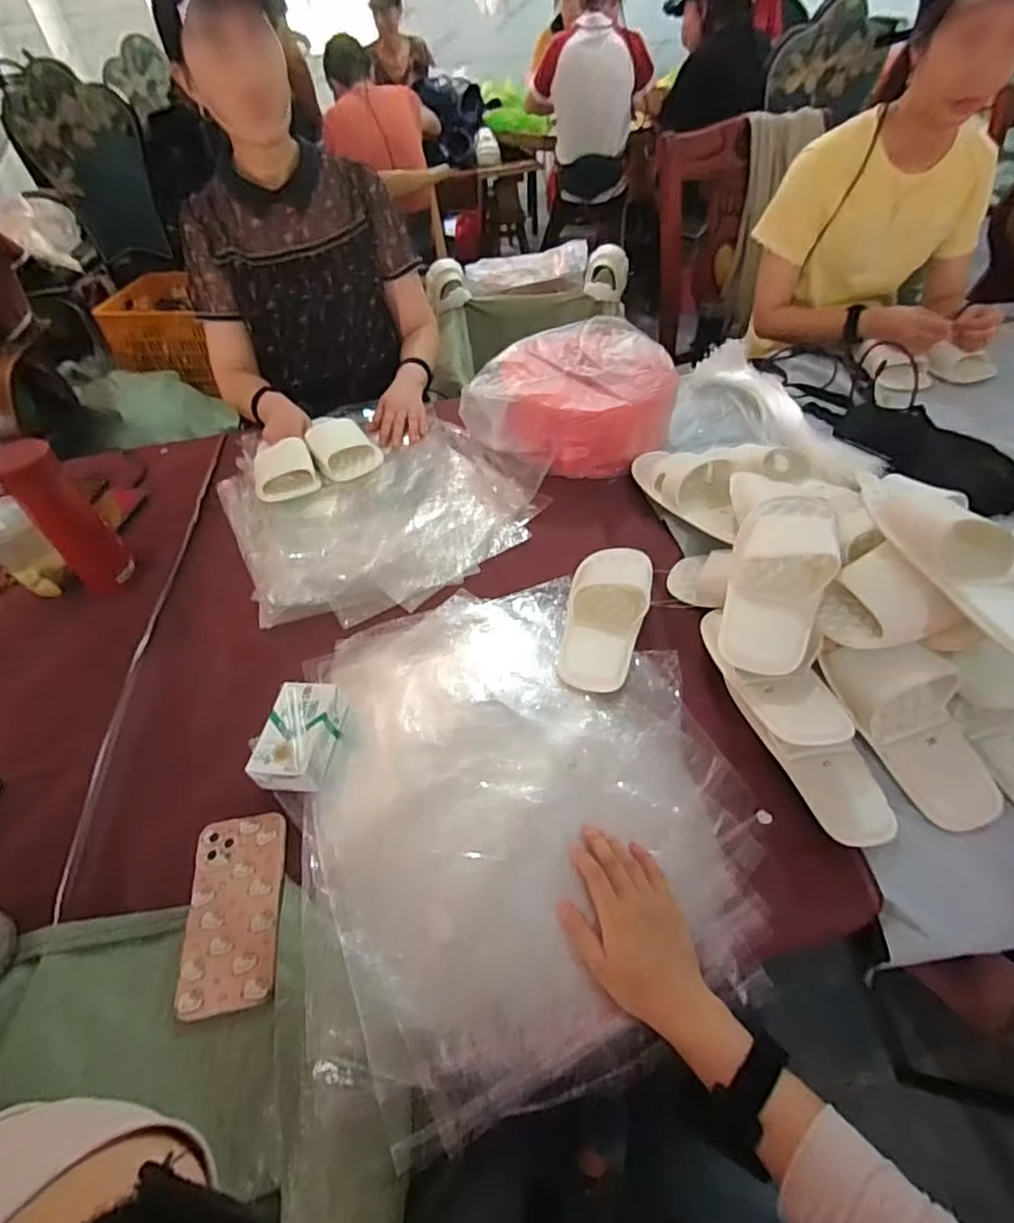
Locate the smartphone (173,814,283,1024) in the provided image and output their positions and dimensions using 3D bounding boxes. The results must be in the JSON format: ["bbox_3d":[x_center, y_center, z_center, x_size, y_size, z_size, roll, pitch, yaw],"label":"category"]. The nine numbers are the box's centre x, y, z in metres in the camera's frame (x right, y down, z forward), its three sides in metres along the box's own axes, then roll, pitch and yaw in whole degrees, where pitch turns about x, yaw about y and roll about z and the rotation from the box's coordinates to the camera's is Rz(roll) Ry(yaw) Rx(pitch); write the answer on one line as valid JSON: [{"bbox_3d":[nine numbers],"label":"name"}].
[{"bbox_3d":[-0.251,0.268,0.532,0.083,0.011,0.166,-11,48,-5],"label":"smartphone"}]

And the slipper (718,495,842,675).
[{"bbox_3d":[0.295,-0.039,0.628,0.098,0.054,0.232,17,52,19],"label":"slipper"}]

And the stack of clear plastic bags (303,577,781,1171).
[{"bbox_3d":[0.011,0.167,0.582,0.405,0.025,0.481,-11,50,-9],"label":"stack of clear plastic bags"}]

